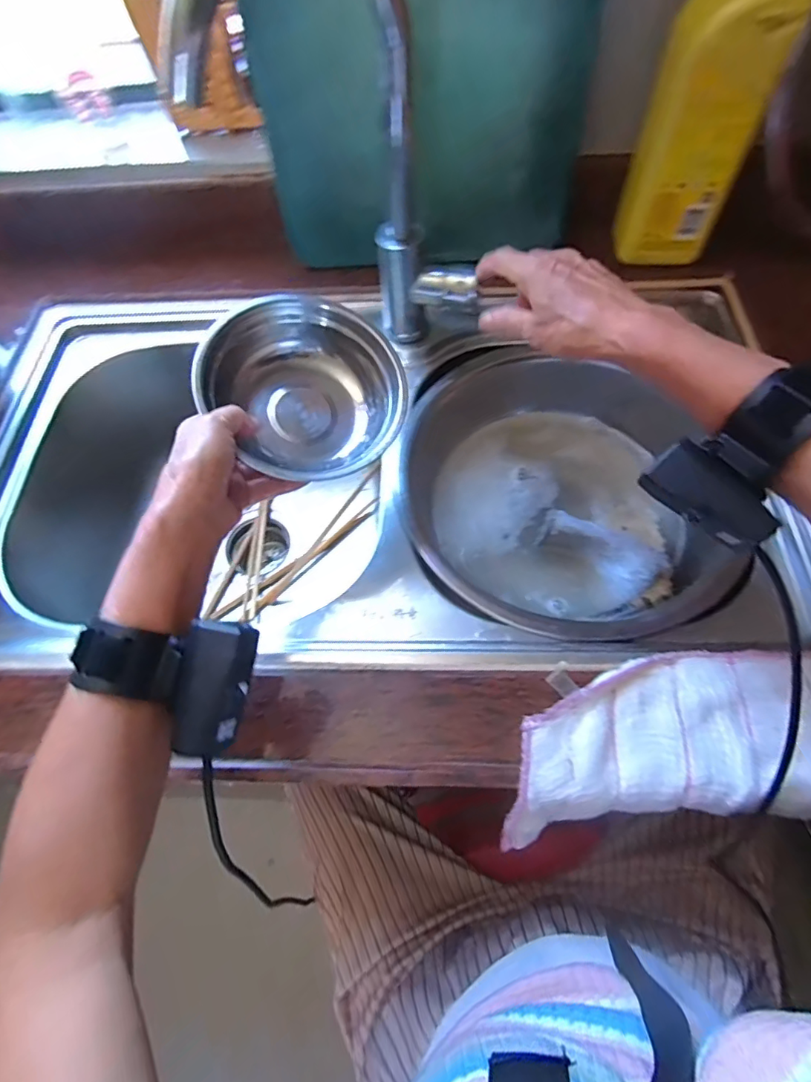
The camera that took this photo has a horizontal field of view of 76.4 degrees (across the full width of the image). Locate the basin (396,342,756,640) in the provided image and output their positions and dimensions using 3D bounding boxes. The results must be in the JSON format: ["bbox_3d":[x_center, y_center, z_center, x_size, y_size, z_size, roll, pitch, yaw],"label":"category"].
[{"bbox_3d":[0.134,-0.032,0.499,0.260,0.088,0.275,-4,62,2],"label":"basin"}]

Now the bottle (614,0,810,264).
[{"bbox_3d":[0.260,-0.380,0.438,0.099,0.267,0.049,20,66,14],"label":"bottle"}]

